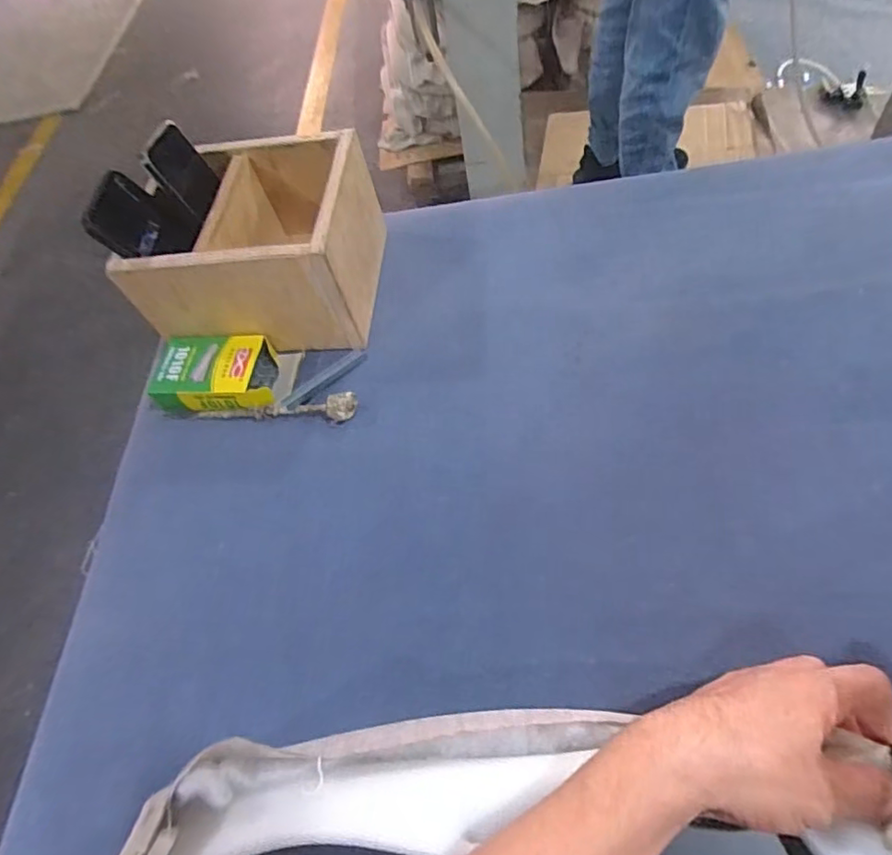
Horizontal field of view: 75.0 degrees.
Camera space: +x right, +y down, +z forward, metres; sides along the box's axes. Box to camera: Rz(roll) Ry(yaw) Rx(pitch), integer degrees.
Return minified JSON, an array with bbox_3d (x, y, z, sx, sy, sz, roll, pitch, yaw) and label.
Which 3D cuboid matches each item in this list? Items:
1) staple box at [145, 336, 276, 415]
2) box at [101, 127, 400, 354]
[{"bbox_3d":[-0.231,-0.052,0.583,0.122,0.034,0.073,-6,58,6],"label":"staple box"},{"bbox_3d":[-0.188,-0.189,0.606,0.214,0.128,0.187,-1,59,9],"label":"box"}]

